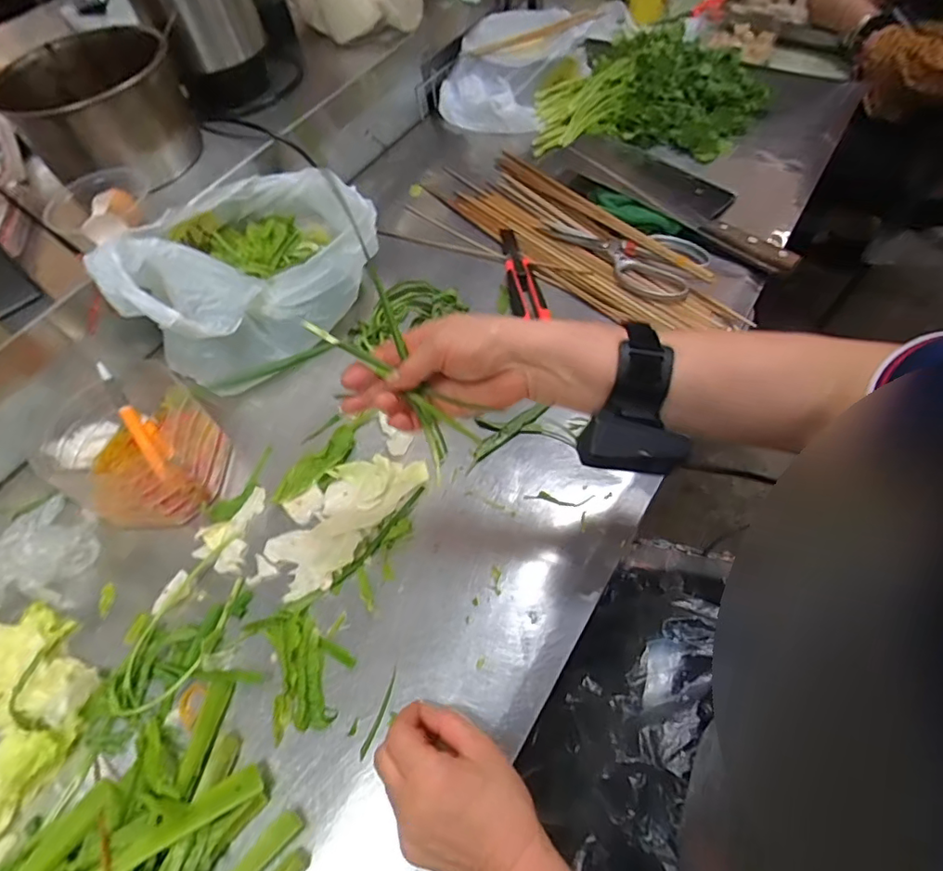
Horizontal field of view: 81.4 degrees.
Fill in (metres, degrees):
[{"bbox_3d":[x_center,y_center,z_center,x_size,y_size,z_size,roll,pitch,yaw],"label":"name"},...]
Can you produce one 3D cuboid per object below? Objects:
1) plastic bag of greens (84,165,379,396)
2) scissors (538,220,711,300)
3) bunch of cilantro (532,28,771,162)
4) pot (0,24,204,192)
[{"bbox_3d":[-0.233,-0.193,0.618,0.202,0.163,0.276,4,58,9],"label":"plastic bag of greens"},{"bbox_3d":[0.179,-0.233,0.700,0.222,0.020,0.109,26,62,19],"label":"scissors"},{"bbox_3d":[0.287,-0.554,0.872,0.351,0.075,0.250,12,58,11],"label":"bunch of cilantro"},{"bbox_3d":[-0.423,-0.379,0.650,0.162,0.115,0.168,-3,57,4],"label":"pot"}]

